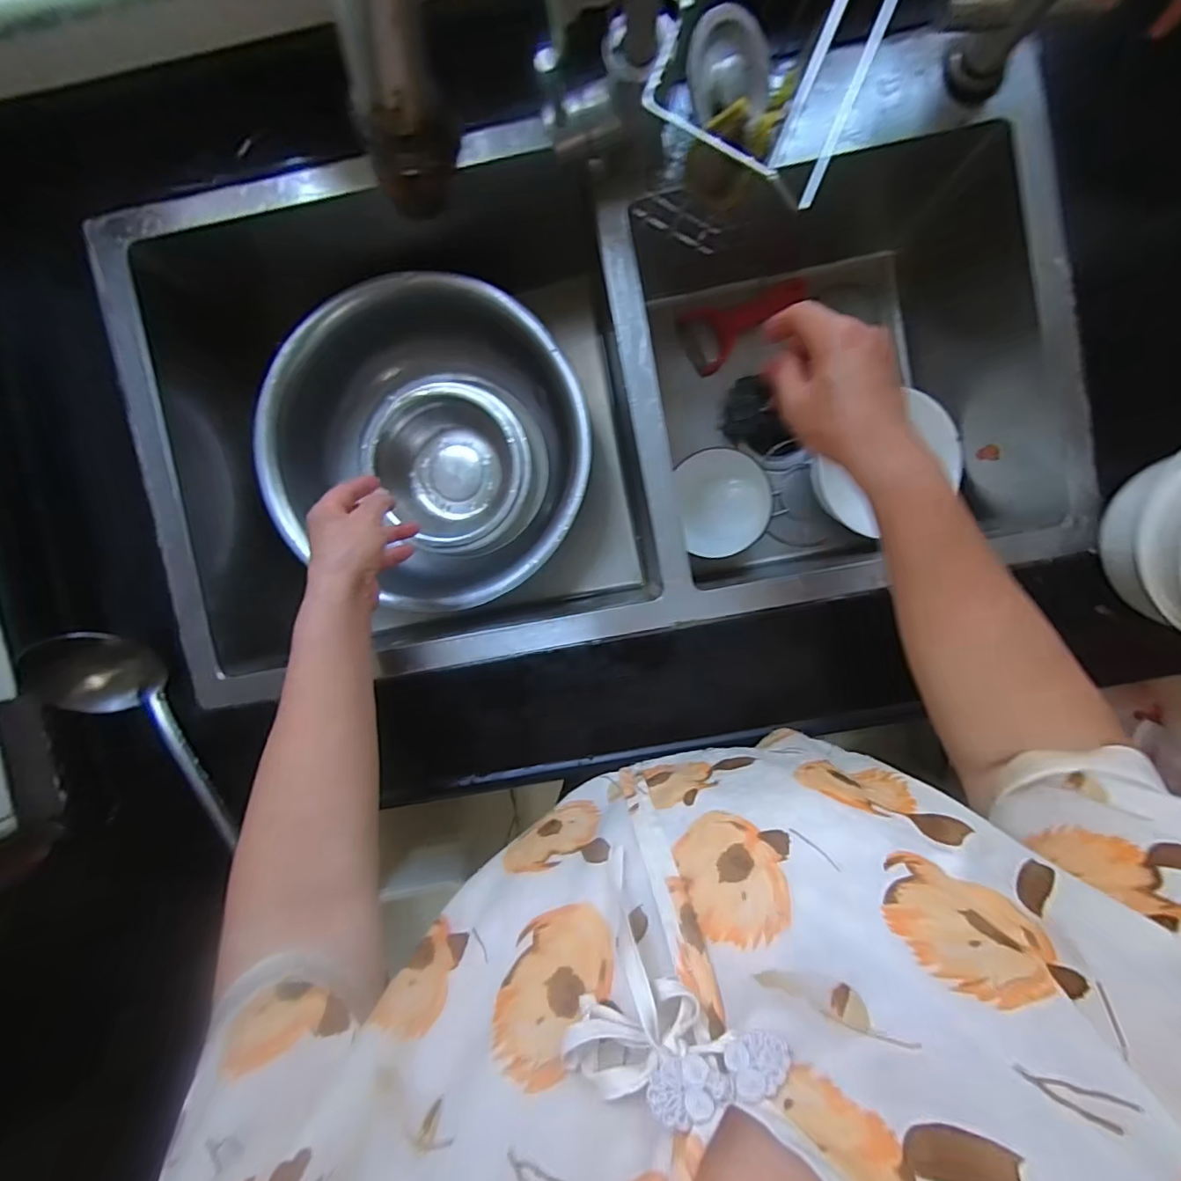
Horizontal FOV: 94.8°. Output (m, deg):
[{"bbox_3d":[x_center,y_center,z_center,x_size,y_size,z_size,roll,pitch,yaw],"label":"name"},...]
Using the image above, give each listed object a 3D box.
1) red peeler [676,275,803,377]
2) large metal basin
[{"bbox_3d":[0.174,-0.295,0.602,0.145,0.019,0.064,-20,92,3],"label":"red peeler"},{"bbox_3d":[-0.162,-0.159,0.599,0.330,0.112,0.301,0,93,2],"label":"large metal basin"}]

